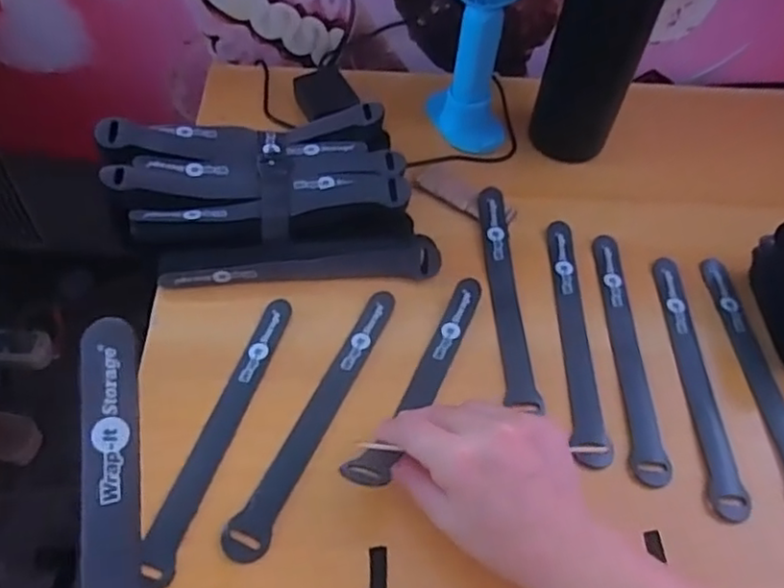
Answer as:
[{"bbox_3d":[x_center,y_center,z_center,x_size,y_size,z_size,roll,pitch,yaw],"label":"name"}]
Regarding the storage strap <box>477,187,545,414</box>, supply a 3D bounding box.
[{"bbox_3d":[0.083,-0.005,0.473,0.020,0.007,0.185,0,54,-4],"label":"storage strap"}]

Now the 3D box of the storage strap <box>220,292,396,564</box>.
[{"bbox_3d":[-0.044,0.073,0.408,0.025,0.004,0.193,23,56,12],"label":"storage strap"}]

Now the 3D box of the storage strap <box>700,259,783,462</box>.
[{"bbox_3d":[0.249,0.054,0.442,0.025,0.008,0.194,-1,54,-5],"label":"storage strap"}]

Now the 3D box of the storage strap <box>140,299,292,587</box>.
[{"bbox_3d":[-0.103,0.081,0.399,0.021,0.004,0.193,19,53,0],"label":"storage strap"}]

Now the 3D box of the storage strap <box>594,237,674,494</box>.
[{"bbox_3d":[0.163,0.035,0.450,0.022,0.005,0.196,3,54,-2],"label":"storage strap"}]

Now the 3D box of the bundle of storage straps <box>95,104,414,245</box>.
[{"bbox_3d":[-0.100,-0.087,0.497,0.216,0.045,0.118,-3,55,-6],"label":"bundle of storage straps"}]

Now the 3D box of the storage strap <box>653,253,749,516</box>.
[{"bbox_3d":[0.207,0.054,0.443,0.019,0.007,0.194,3,54,-2],"label":"storage strap"}]

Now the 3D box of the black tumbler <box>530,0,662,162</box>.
[{"bbox_3d":[0.163,-0.205,0.507,0.072,0.194,0.063,19,55,9],"label":"black tumbler"}]

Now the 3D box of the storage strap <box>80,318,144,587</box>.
[{"bbox_3d":[-0.099,0.098,0.231,0.019,0.006,0.178,-2,75,-20],"label":"storage strap"}]

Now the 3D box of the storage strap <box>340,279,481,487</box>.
[{"bbox_3d":[0.019,0.055,0.418,0.023,0.040,0.182,23,39,12],"label":"storage strap"}]

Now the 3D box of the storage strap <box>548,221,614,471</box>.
[{"bbox_3d":[0.128,0.026,0.458,0.022,0.004,0.198,-2,52,5],"label":"storage strap"}]

